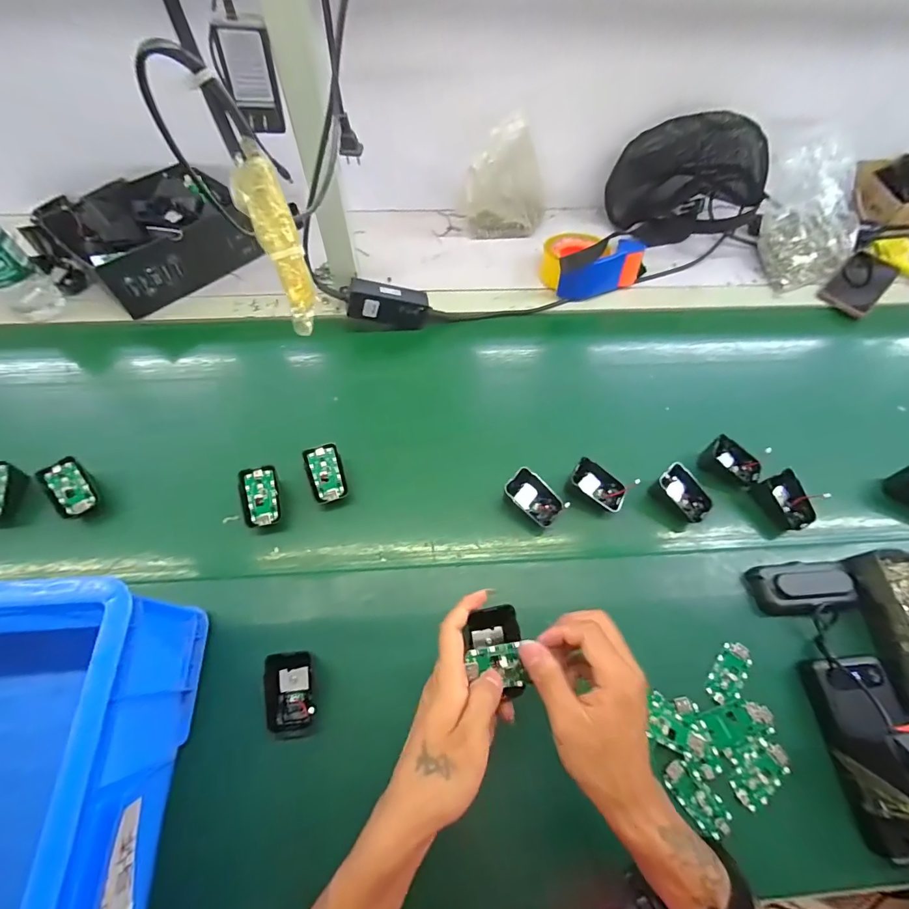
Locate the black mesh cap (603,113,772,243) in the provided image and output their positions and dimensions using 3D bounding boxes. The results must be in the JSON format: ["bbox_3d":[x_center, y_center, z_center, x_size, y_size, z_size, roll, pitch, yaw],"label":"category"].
[{"bbox_3d":[0.418,-0.470,0.727,0.264,0.166,0.152,31,64,11],"label":"black mesh cap"}]

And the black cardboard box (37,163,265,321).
[{"bbox_3d":[-0.469,-0.343,0.667,0.224,0.100,0.169,-40,72,-22],"label":"black cardboard box"}]

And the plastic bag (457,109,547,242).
[{"bbox_3d":[0.088,-0.458,0.714,0.162,0.157,0.061,-10,64,-10],"label":"plastic bag"}]

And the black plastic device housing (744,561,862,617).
[{"bbox_3d":[0.388,0.147,0.467,0.109,0.032,0.053,-4,63,-7],"label":"black plastic device housing"}]

